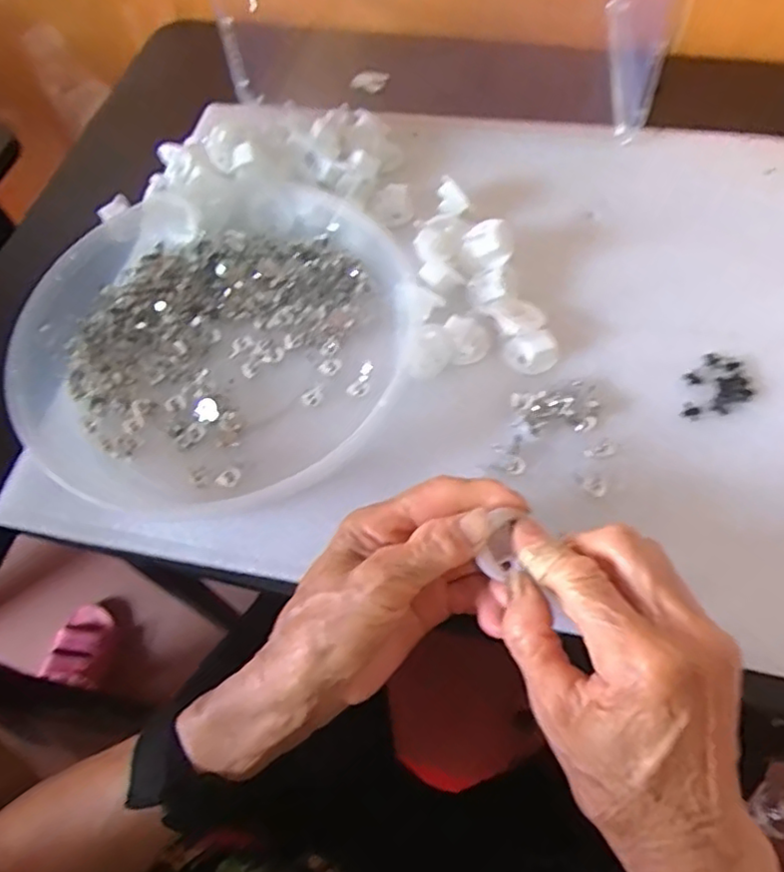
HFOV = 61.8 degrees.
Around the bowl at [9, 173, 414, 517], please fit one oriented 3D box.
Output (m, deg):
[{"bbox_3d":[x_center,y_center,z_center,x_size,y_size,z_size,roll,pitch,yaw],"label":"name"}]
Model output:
[{"bbox_3d":[-0.098,-0.063,0.389,0.215,0.038,0.221,-2,63,4],"label":"bowl"}]

